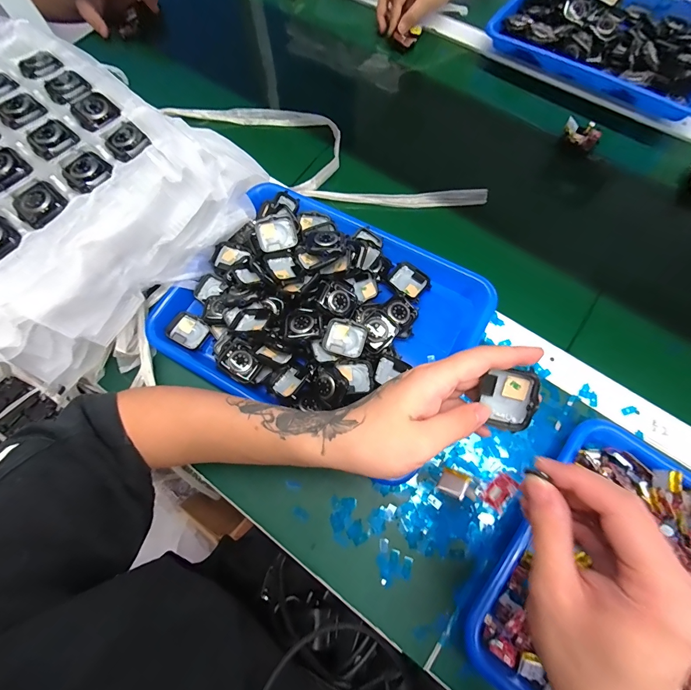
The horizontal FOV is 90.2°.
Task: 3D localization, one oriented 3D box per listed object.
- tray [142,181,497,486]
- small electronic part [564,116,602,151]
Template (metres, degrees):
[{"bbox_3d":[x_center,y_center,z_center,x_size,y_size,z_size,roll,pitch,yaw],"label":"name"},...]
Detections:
[{"bbox_3d":[-0.026,-0.042,0.377,0.323,0.059,0.239,25,74,10],"label":"tray"},{"bbox_3d":[0.336,-0.302,0.489,0.050,0.019,0.028,32,75,12],"label":"small electronic part"}]

